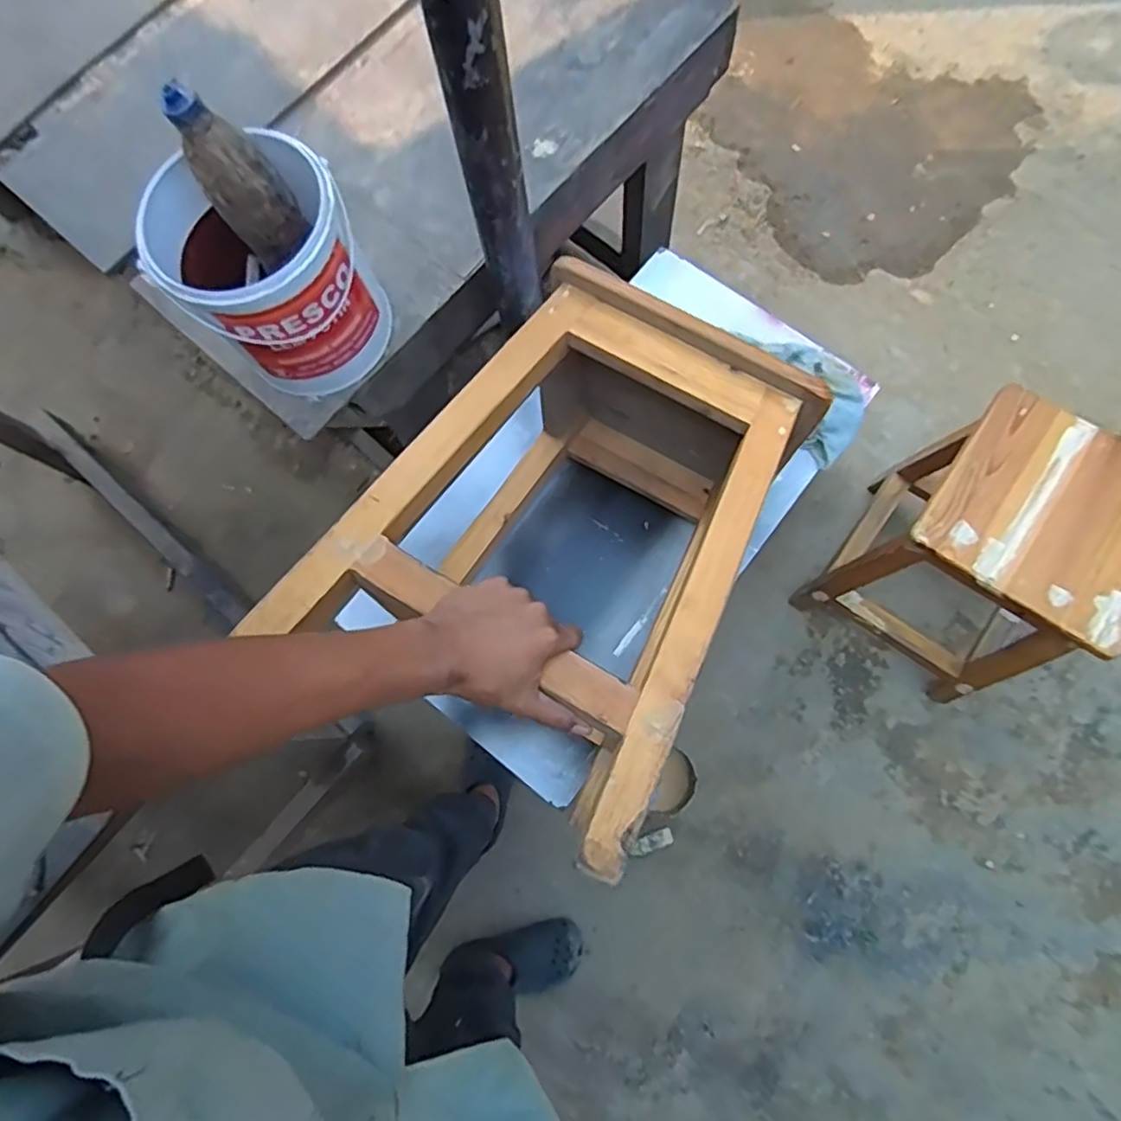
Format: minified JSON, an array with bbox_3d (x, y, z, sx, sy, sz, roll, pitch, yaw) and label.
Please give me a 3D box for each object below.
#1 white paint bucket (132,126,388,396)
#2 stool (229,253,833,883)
[{"bbox_3d":[-0.287,-0.289,0.679,0.175,0.181,0.160,-1,77,3],"label":"white paint bucket"},{"bbox_3d":[0.015,-0.009,0.674,0.312,0.295,0.439,29,76,9],"label":"stool"}]

